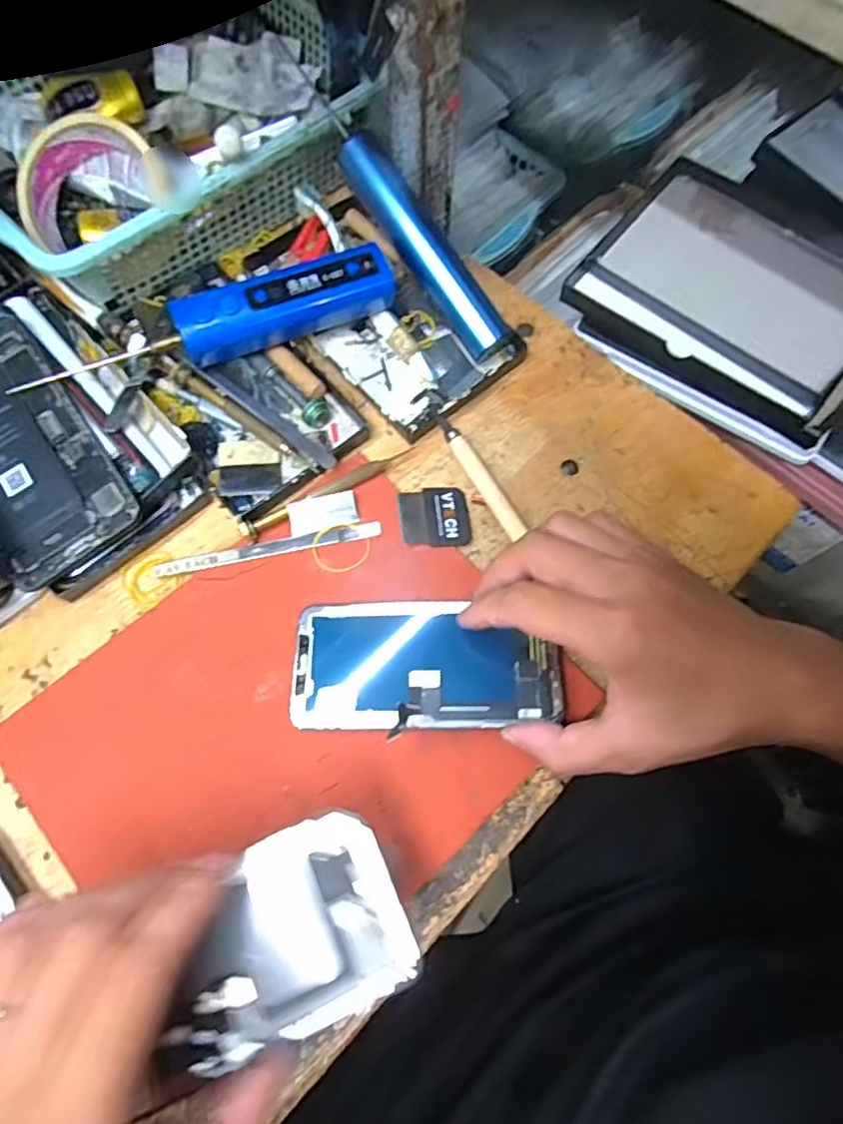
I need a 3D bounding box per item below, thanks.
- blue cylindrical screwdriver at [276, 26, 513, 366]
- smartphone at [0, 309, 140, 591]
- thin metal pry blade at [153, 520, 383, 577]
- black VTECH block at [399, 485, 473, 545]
[{"bbox_3d":[-0.010,-0.220,0.384,0.027,0.021,0.203,-38,95,-16],"label":"blue cylindrical screwdriver"},{"bbox_3d":[-0.232,-0.073,0.349,0.076,0.009,0.169,-34,80,-7],"label":"smartphone"},{"bbox_3d":[-0.087,-0.008,0.352,0.129,0.004,0.009,-11,70,-5],"label":"thin metal pry blade"},{"bbox_3d":[0.008,-0.027,0.360,0.040,0.004,0.038,-8,70,-4],"label":"black VTECH block"}]

